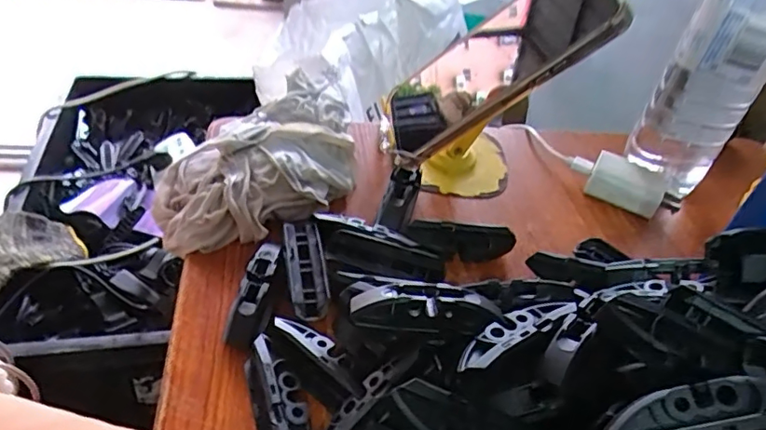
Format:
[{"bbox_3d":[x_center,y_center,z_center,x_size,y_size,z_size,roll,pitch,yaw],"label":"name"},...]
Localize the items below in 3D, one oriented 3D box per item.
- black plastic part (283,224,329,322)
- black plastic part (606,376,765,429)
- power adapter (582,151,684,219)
[{"bbox_3d":[-0.045,0.031,0.322,0.022,0.008,0.067,-3,43,-12],"label":"black plastic part"},{"bbox_3d":[0.118,0.072,0.203,0.070,0.007,0.020,-13,42,5],"label":"black plastic part"},{"bbox_3d":[0.193,-0.021,0.424,0.068,0.025,0.037,25,45,18],"label":"power adapter"}]

